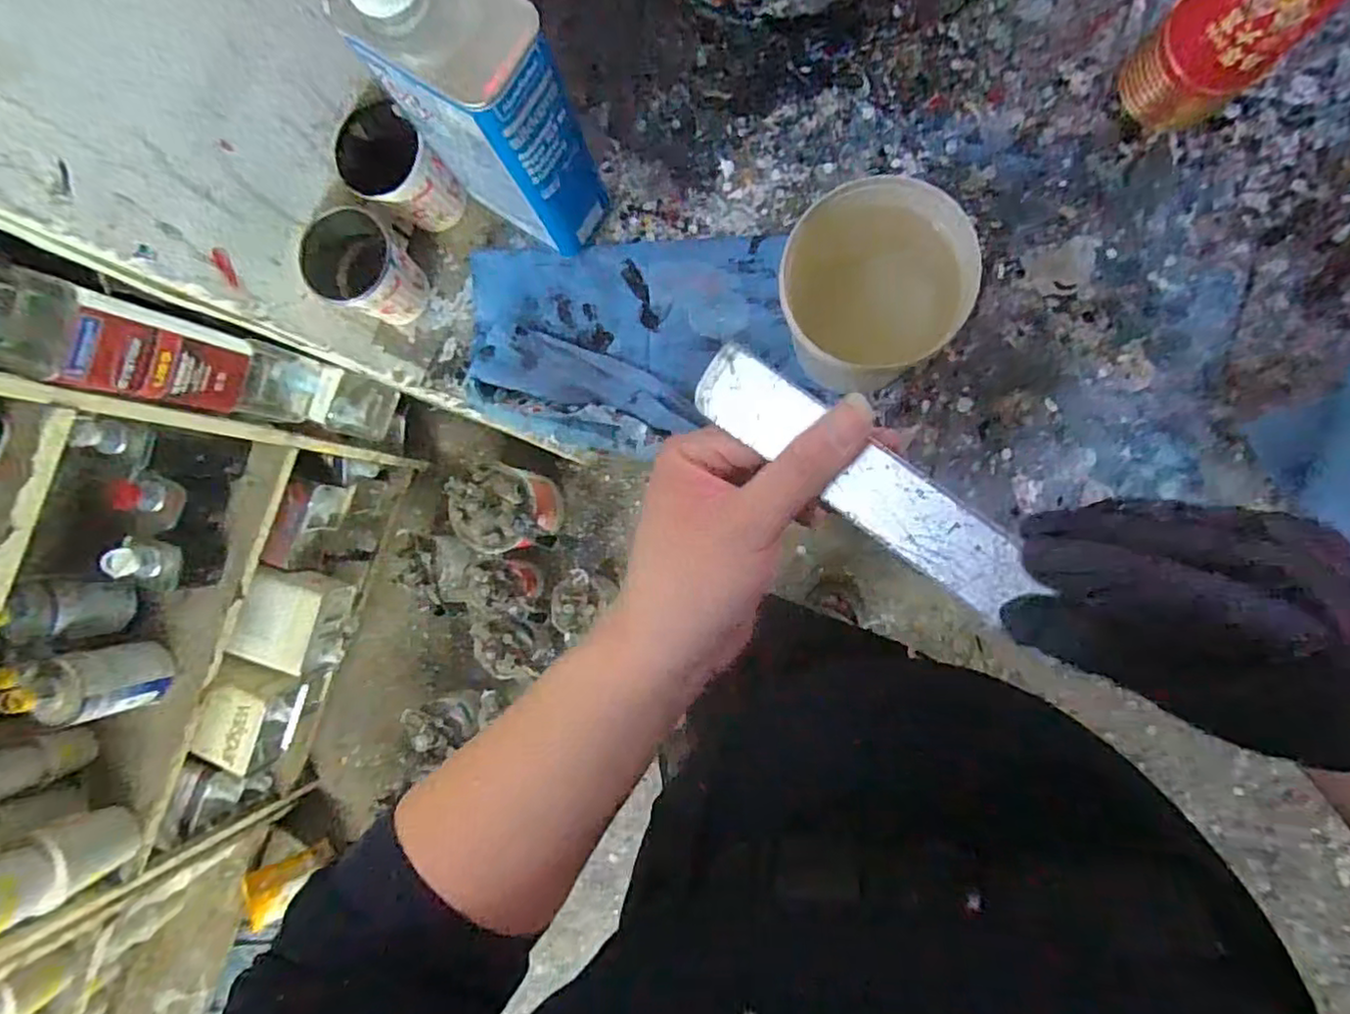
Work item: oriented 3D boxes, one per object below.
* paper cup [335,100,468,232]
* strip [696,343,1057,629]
[{"bbox_3d":[-0.219,-0.264,0.526,0.071,0.081,0.076,0,87,7],"label":"paper cup"},{"bbox_3d":[0.072,-0.013,0.267,0.150,0.004,0.032,39,112,15],"label":"strip"}]

